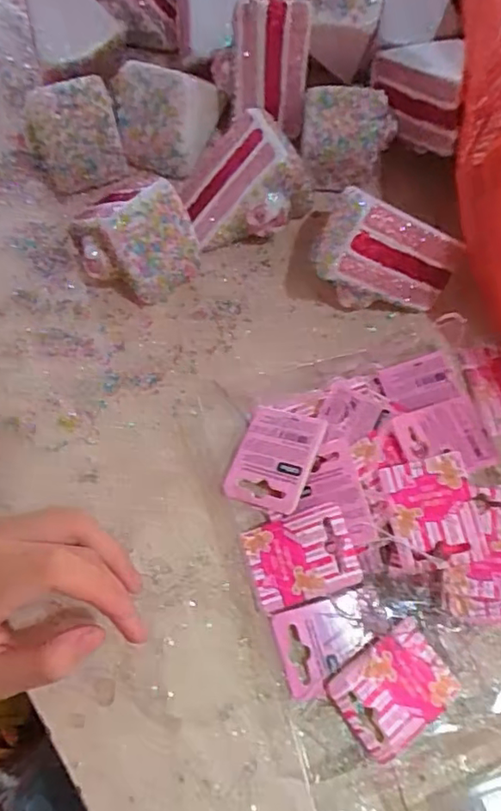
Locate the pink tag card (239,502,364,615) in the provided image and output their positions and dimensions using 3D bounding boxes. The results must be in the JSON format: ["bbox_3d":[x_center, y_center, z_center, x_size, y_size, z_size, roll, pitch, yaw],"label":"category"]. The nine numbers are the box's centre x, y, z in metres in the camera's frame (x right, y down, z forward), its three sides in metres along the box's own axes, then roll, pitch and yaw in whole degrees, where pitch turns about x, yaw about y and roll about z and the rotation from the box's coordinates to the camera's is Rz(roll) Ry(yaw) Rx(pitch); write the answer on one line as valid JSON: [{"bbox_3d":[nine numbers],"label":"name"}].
[{"bbox_3d":[0.027,0.083,0.305,0.058,0.004,0.044,-21,67,13],"label":"pink tag card"}]

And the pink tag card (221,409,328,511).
[{"bbox_3d":[0.013,0.030,0.326,0.046,0.009,0.059,14,68,26],"label":"pink tag card"}]

